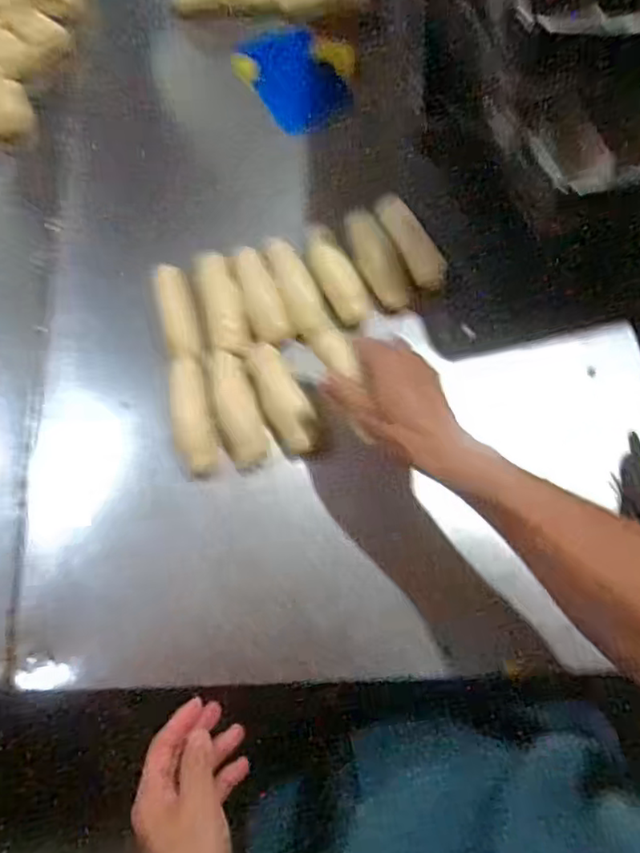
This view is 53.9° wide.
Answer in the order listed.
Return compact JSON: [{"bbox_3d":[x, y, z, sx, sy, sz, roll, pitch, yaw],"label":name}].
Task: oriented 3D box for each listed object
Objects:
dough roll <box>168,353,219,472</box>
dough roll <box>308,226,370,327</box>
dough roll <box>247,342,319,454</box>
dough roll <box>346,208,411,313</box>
[{"bbox_3d":[-0.118,-0.010,0.581,0.035,0.022,0.105,-12,75,-2],"label":"dough roll"},{"bbox_3d":[0.016,-0.147,0.615,0.036,0.020,0.100,-28,76,-6],"label":"dough roll"},{"bbox_3d":[-0.035,-0.026,0.578,0.039,0.021,0.106,-27,76,-6],"label":"dough roll"},{"bbox_3d":[0.054,-0.167,0.620,0.038,0.019,0.113,-24,76,-5],"label":"dough roll"}]

